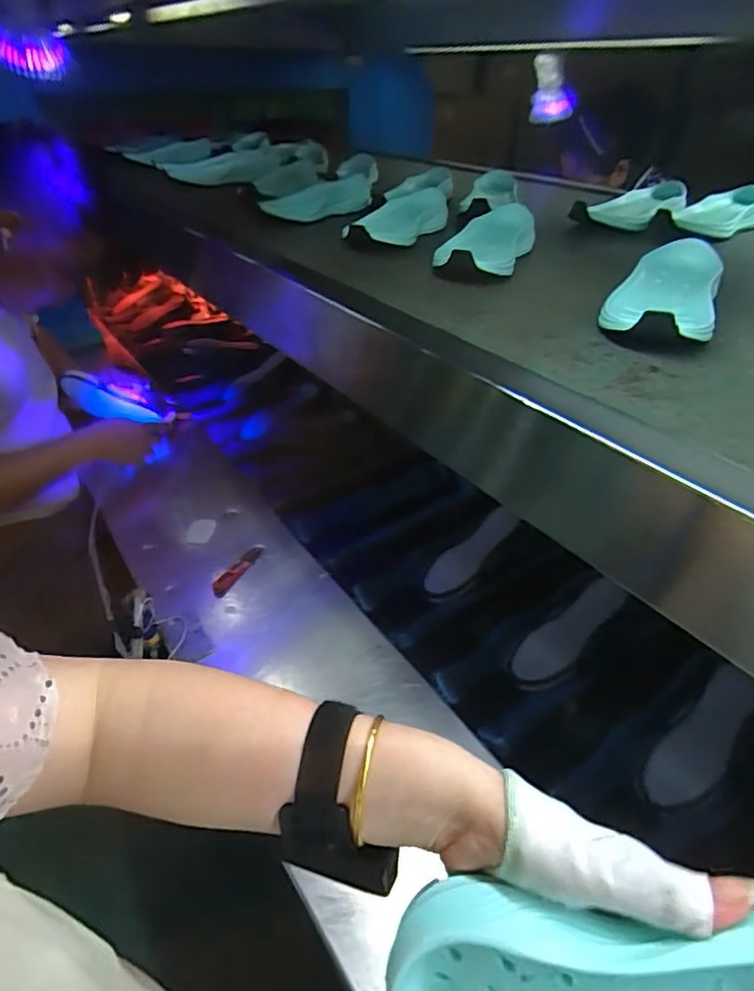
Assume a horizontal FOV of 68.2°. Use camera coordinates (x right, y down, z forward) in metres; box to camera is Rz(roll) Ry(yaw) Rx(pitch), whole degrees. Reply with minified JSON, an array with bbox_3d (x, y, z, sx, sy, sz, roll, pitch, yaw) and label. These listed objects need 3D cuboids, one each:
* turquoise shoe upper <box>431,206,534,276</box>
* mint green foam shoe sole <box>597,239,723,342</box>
[{"bbox_3d":[0.135,-0.302,0.675,0.094,0.041,0.225,20,44,14],"label":"turquoise shoe upper"},{"bbox_3d":[0.268,-0.188,0.521,0.089,0.047,0.220,22,45,16],"label":"mint green foam shoe sole"}]

